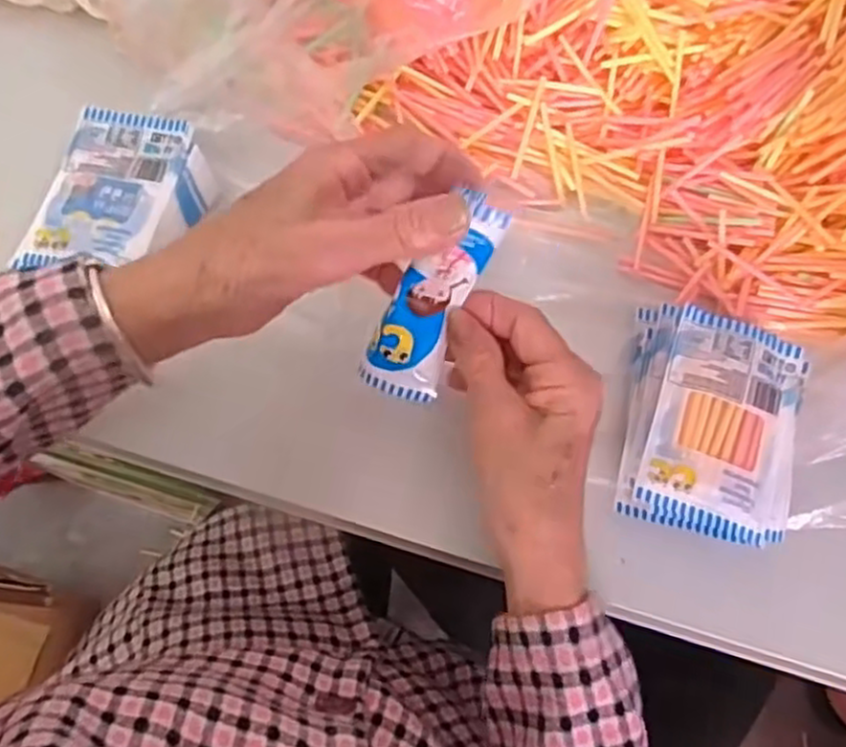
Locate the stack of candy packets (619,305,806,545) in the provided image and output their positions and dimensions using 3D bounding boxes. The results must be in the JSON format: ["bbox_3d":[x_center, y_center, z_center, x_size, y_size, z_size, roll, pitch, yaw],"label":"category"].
[{"bbox_3d":[0.145,0.026,0.367,0.083,0.032,0.111,14,70,6],"label":"stack of candy packets"}]

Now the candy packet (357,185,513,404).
[{"bbox_3d":[0.007,-0.031,0.335,0.035,0.016,0.104,37,119,13],"label":"candy packet"}]

